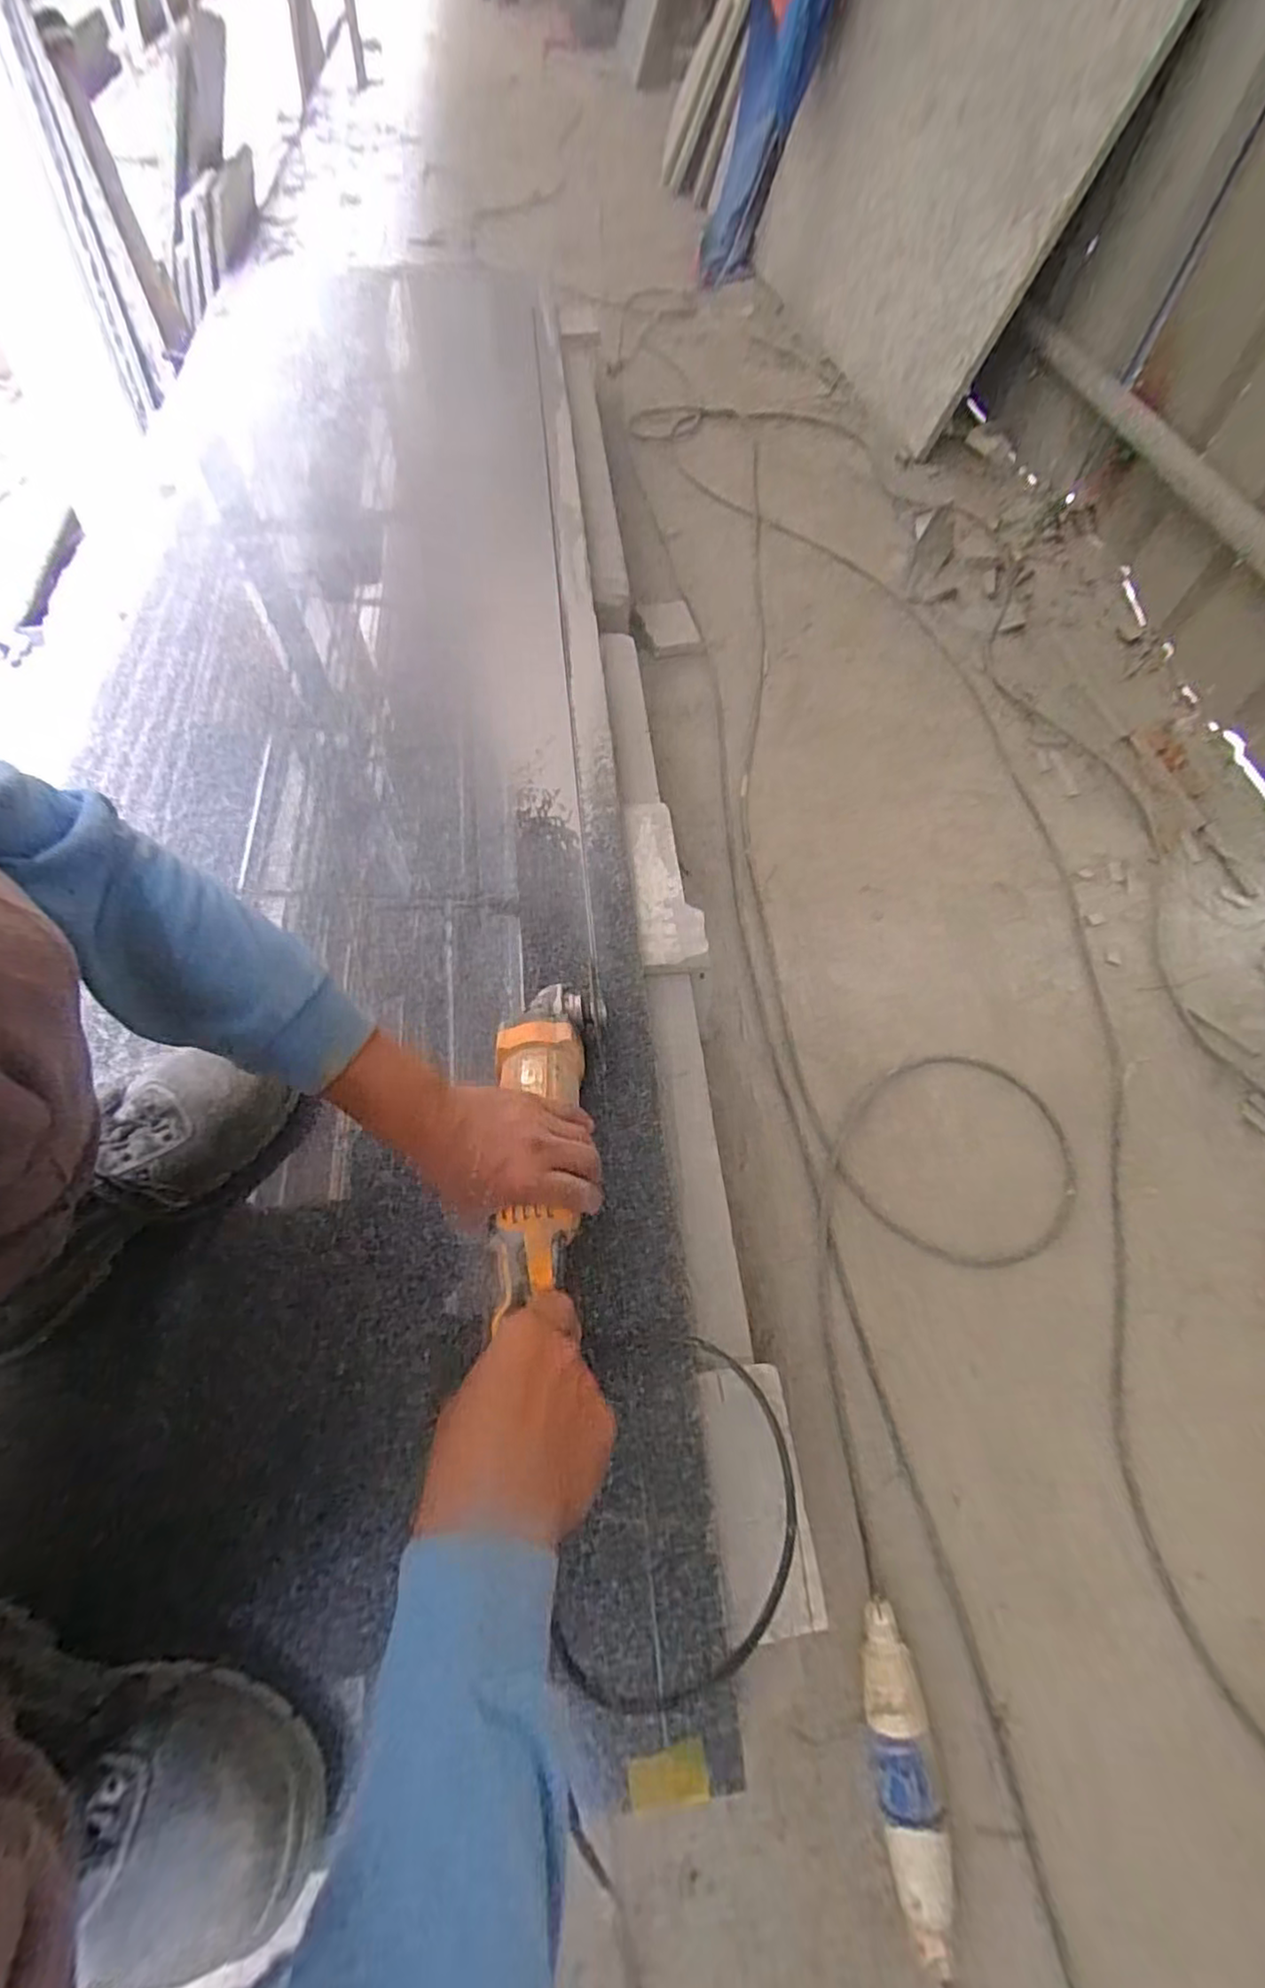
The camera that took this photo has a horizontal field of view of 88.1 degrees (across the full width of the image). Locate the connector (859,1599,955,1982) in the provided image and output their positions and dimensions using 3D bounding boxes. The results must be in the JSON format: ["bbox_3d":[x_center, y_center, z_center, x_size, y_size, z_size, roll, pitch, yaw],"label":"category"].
[{"bbox_3d":[0.215,0.624,0.526,0.046,0.054,0.195,-3,62,-4],"label":"connector"}]

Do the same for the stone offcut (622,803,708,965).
[{"bbox_3d":[0.033,-0.140,0.763,0.072,0.021,0.236,-5,64,-5],"label":"stone offcut"}]

